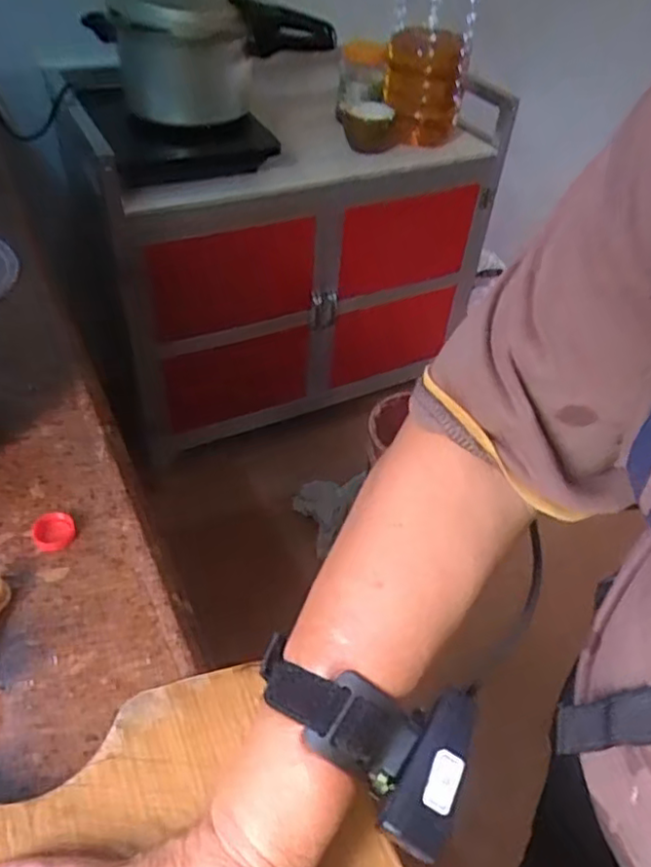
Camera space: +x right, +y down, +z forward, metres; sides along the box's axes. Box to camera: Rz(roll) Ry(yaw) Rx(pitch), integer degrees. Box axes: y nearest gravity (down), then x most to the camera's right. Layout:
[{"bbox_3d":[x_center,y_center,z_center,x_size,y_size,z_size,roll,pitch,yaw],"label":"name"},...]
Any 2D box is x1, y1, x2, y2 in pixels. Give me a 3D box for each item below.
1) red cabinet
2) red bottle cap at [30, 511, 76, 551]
[{"bbox_3d":[-0.071,-0.360,1.308,0.767,0.616,0.309,-19,50,-22],"label":"red cabinet"},{"bbox_3d":[-0.196,0.070,0.472,0.028,0.010,0.030,4,45,-4],"label":"red bottle cap"}]

